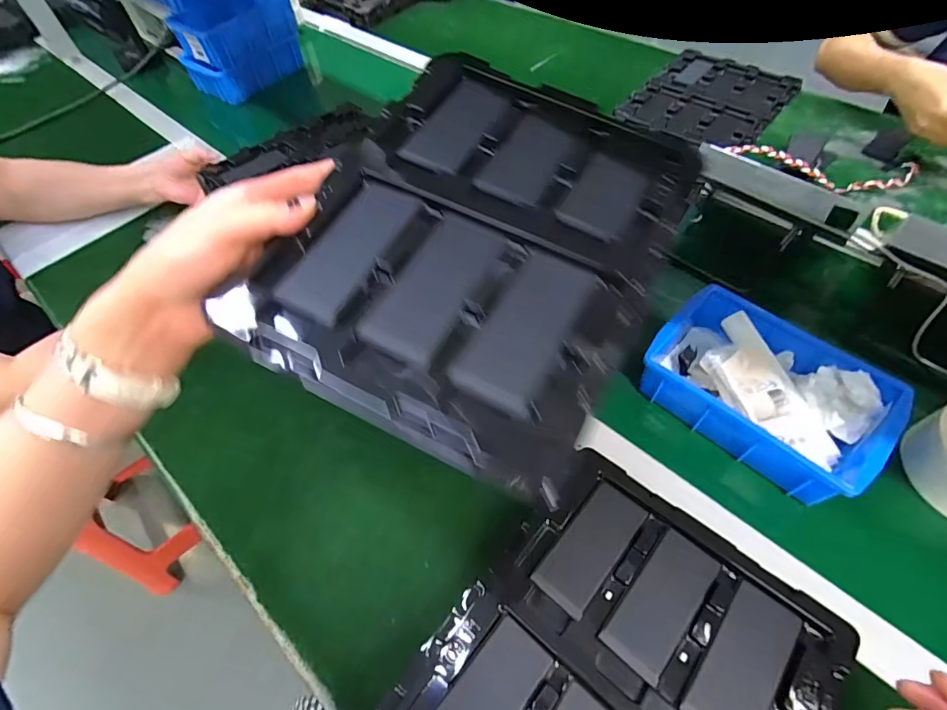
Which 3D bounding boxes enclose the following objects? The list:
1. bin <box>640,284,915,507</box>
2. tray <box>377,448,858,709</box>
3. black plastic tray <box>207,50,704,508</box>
[{"bbox_3d":[0.282,0.029,0.452,0.199,0.058,0.143,36,66,25],"label":"bin"},{"bbox_3d":[0.088,0.220,0.299,0.219,0.017,0.265,34,65,24],"label":"tray"},{"bbox_3d":[0.007,-0.079,0.287,0.206,0.039,0.273,22,61,19],"label":"black plastic tray"}]

